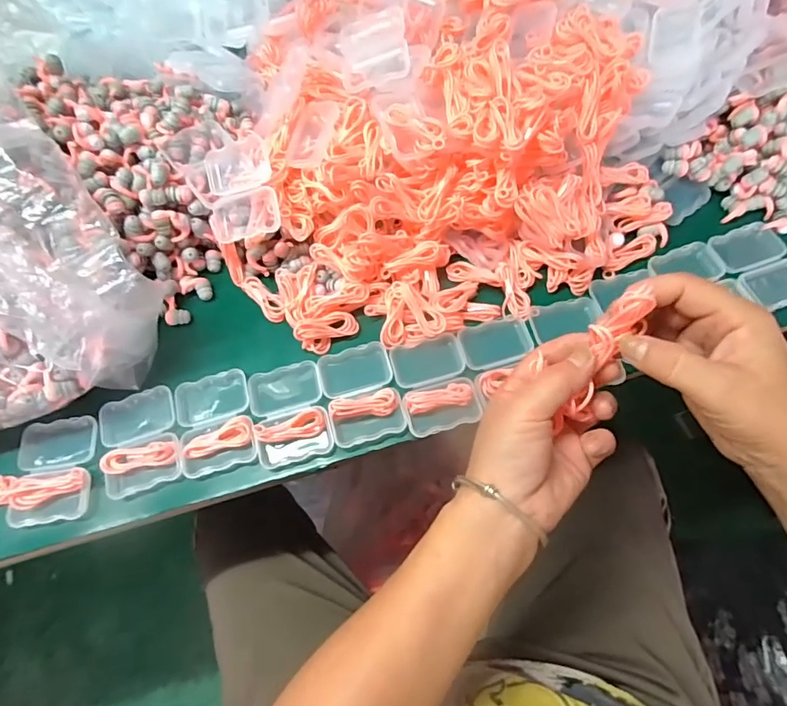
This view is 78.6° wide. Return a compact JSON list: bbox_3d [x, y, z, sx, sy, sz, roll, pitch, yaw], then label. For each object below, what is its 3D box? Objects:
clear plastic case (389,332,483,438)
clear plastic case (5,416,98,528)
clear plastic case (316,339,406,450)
[{"bbox_3d":[0.032,0.023,0.368,0.054,0.016,0.073,-15,66,-3],"label":"clear plastic case"},{"bbox_3d":[-0.254,0.086,0.357,0.055,0.018,0.077,-6,66,0],"label":"clear plastic case"},{"bbox_3d":[-0.024,0.031,0.370,0.054,0.021,0.074,-15,66,-4],"label":"clear plastic case"}]

